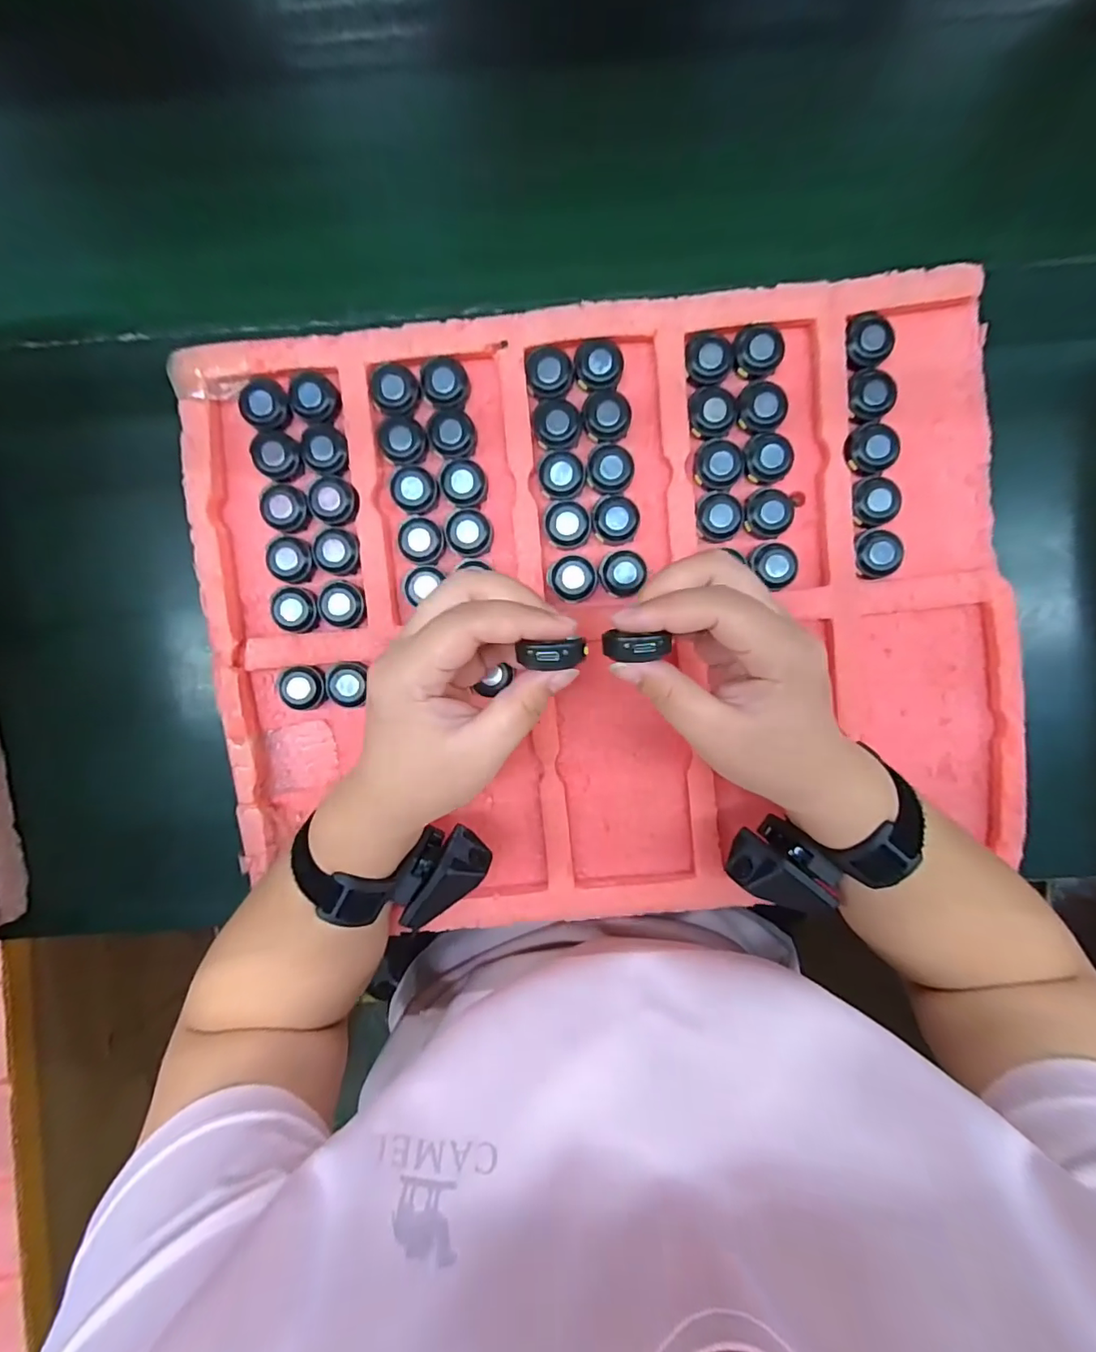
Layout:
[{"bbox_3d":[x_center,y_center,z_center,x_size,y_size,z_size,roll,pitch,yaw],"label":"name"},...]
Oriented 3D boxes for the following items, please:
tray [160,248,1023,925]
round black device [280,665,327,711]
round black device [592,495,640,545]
[{"bbox_3d":[0.038,-0.036,0.333,0.494,0.023,0.375,-5,94,0],"label":"tray"},{"bbox_3d":[-0.156,0.007,0.329,0.026,0.009,0.028,-35,90,1],"label":"round black device"},{"bbox_3d":[0.043,-0.099,0.324,0.029,0.006,0.030,0,94,0],"label":"round black device"}]

